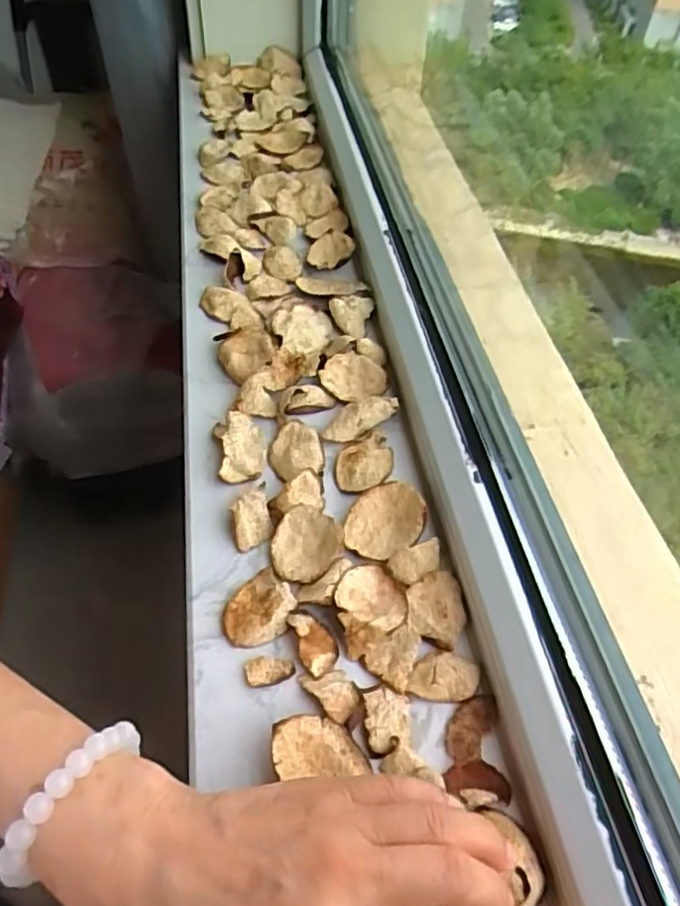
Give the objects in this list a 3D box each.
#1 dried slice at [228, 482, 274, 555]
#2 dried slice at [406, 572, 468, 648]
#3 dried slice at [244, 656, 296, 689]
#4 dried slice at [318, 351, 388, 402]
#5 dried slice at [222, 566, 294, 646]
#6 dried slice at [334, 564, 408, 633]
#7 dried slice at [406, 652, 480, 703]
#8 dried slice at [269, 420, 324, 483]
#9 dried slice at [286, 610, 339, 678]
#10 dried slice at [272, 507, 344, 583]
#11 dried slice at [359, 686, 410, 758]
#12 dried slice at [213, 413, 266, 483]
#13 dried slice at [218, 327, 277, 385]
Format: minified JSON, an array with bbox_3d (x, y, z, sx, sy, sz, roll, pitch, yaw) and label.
[{"bbox_3d":[-0.055,0.039,0.396,0.024,0.010,0.038,-12,52,-10],"label":"dried slice"},{"bbox_3d":[0.055,0.089,0.364,0.032,0.006,0.044,-5,52,-5],"label":"dried slice"},{"bbox_3d":[-0.037,0.114,0.339,0.026,0.004,0.016,-7,52,-7],"label":"dried slice"},{"bbox_3d":[0.010,-0.057,0.477,0.050,0.008,0.037,-12,85,-19],"label":"dried slice"},{"bbox_3d":[-0.045,0.087,0.357,0.035,0.010,0.042,34,58,24],"label":"dried slice"},{"bbox_3d":[0.020,0.078,0.359,0.038,0.013,0.038,0,51,0],"label":"dried slice"},{"bbox_3d":[0.055,0.117,0.339,0.036,0.006,0.025,6,51,4],"label":"dried slice"},{"bbox_3d":[-0.029,-0.004,0.430,0.035,0.007,0.054,-4,51,-4],"label":"dried slice"},{"bbox_3d":[-0.014,0.100,0.346,0.021,0.007,0.035,-20,54,-16],"label":"dried slice"},{"bbox_3d":[-0.020,0.053,0.379,0.040,0.009,0.044,0,51,0],"label":"dried slice"},{"bbox_3d":[0.023,0.133,0.323,0.023,0.004,0.034,-4,51,-4],"label":"dried slice"},{"bbox_3d":[-0.066,-0.005,0.429,0.032,0.014,0.052,-10,52,-8],"label":"dried slice"},{"bbox_3d":[-0.069,-0.074,0.482,0.040,0.013,0.050,-15,53,-13],"label":"dried slice"}]

